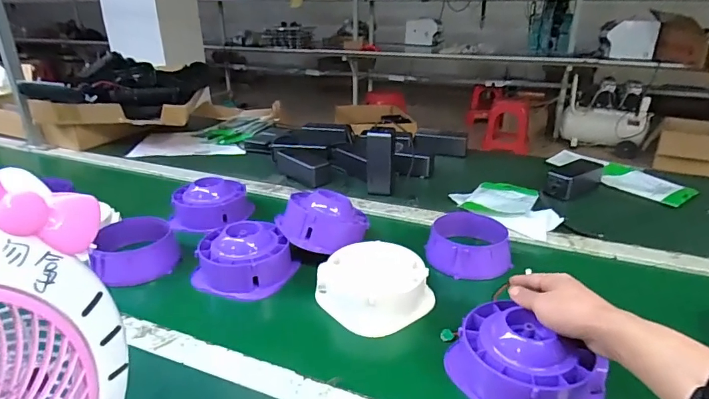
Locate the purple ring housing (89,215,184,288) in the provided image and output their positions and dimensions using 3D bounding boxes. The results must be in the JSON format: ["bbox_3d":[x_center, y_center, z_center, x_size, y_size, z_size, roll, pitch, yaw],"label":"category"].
[{"bbox_3d":[-0.335,0.073,0.683,0.112,0.058,0.116,-12,28,-26],"label":"purple ring housing"}]

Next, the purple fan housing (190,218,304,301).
[{"bbox_3d":[-0.159,0.082,0.648,0.123,0.080,0.126,1,25,0],"label":"purple fan housing"}]

